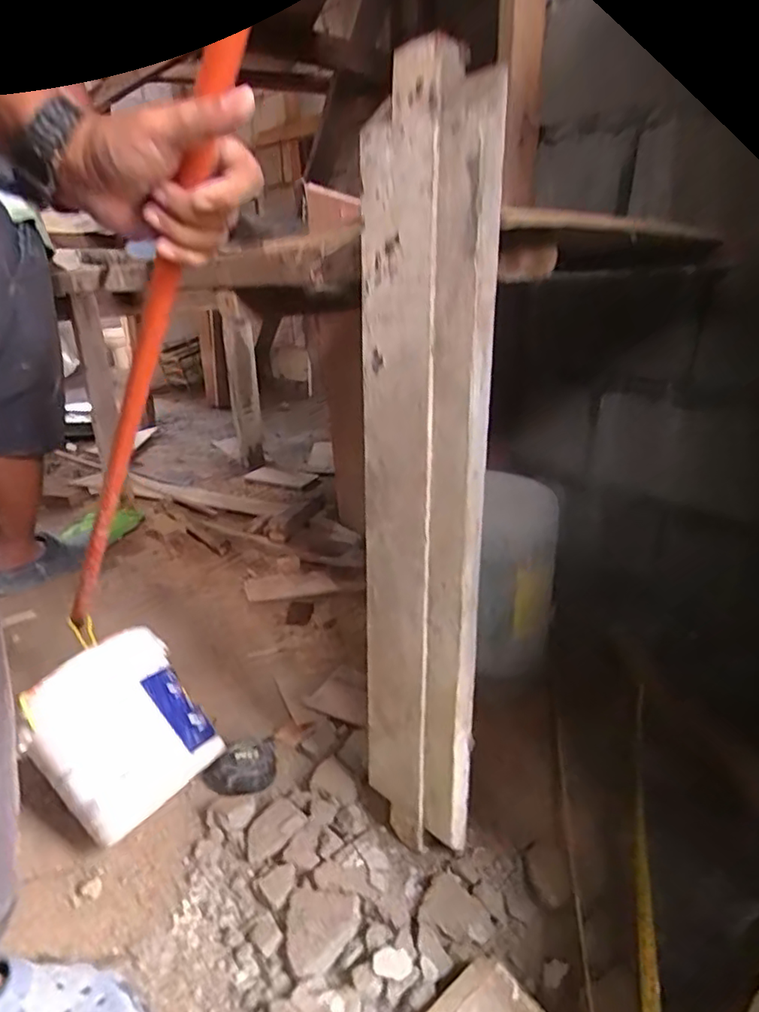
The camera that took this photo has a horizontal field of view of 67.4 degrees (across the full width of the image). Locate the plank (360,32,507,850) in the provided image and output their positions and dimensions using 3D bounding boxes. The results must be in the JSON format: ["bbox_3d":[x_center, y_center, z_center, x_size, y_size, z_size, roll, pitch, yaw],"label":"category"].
[{"bbox_3d":[0.041,0.011,0.592,0.142,0.782,0.033,15,24,37],"label":"plank"}]

